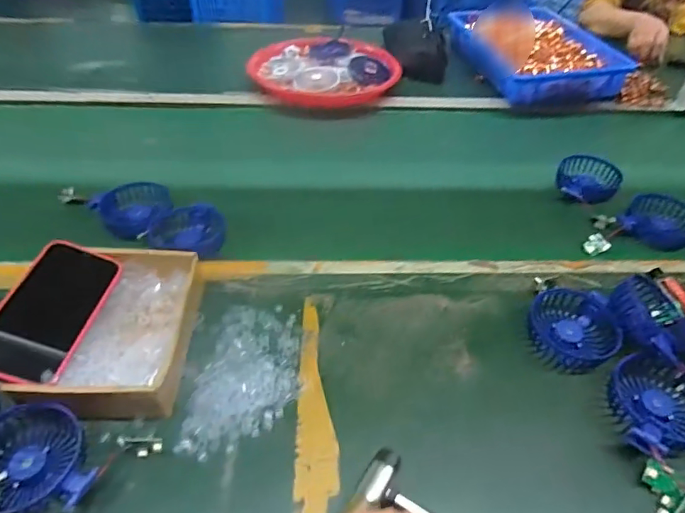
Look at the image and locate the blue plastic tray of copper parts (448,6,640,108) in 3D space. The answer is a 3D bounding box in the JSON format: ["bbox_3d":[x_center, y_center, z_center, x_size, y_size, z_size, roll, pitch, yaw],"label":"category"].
[{"bbox_3d":[0.403,-0.441,1.032,0.248,0.073,0.364,-9,45,-12],"label":"blue plastic tray of copper parts"}]

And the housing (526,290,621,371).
[{"bbox_3d":[0.248,0.076,0.520,0.090,0.035,0.086,1,44,-2],"label":"housing"}]

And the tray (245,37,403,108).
[{"bbox_3d":[-0.037,-0.372,0.968,0.296,0.049,0.215,-3,44,-7],"label":"tray"}]

